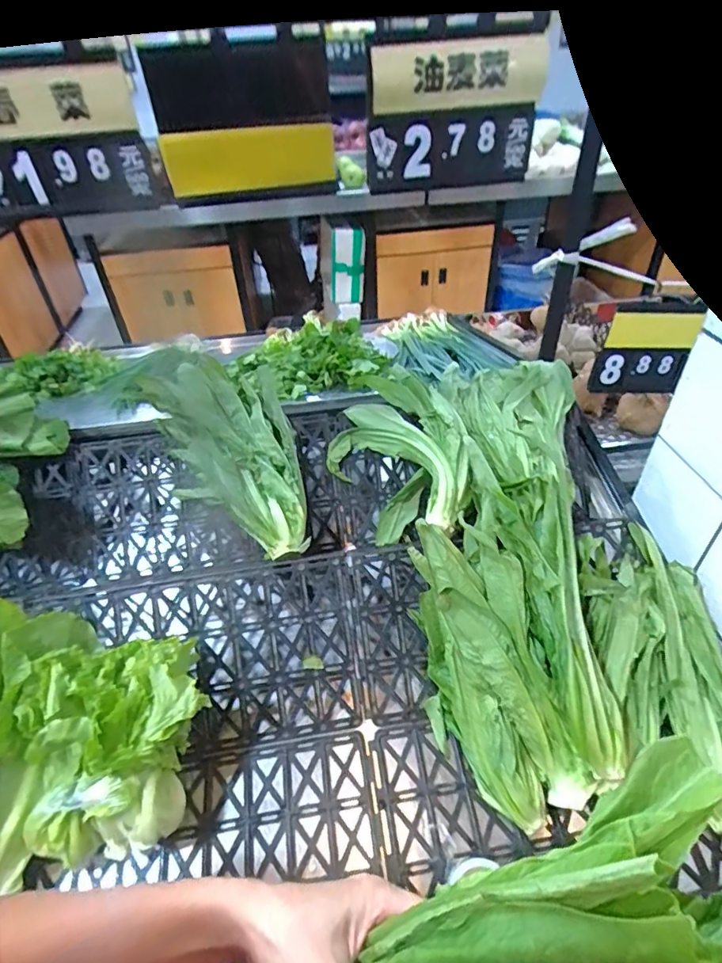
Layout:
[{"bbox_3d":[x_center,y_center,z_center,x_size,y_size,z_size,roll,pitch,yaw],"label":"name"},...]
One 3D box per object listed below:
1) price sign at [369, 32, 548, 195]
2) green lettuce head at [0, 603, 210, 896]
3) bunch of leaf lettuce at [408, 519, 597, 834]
[{"bbox_3d":[0.117,-0.458,0.640,0.212,0.152,0.045,-8,41,-5],"label":"price sign"},{"bbox_3d":[-0.284,0.228,0.495,0.245,0.167,0.205,-11,41,-8],"label":"green lettuce head"},{"bbox_3d":[0.136,0.201,0.562,0.111,0.097,0.310,-13,76,-11],"label":"bunch of leaf lettuce"}]

